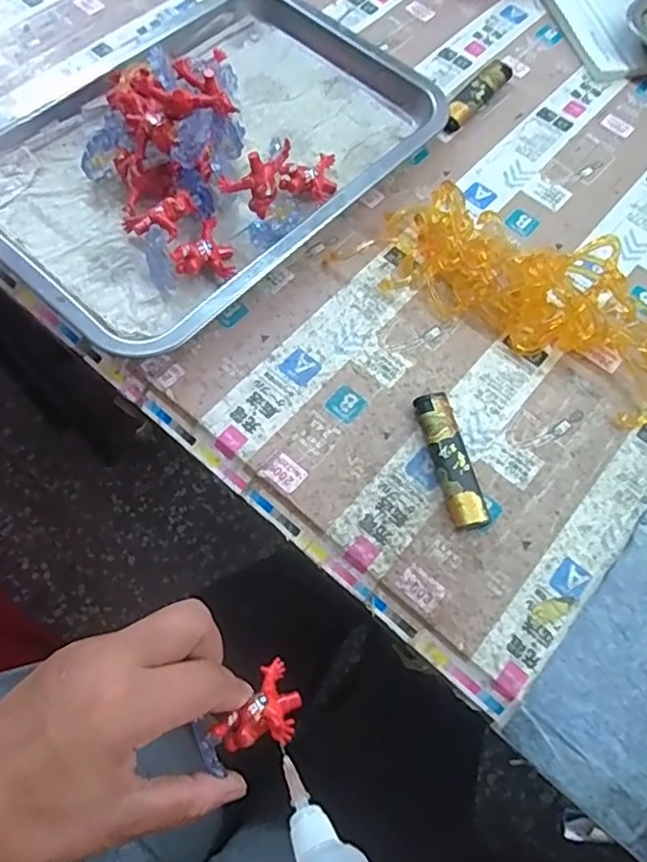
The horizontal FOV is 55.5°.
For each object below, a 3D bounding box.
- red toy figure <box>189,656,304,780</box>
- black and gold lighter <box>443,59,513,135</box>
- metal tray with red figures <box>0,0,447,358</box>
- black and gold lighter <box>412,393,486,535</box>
[{"bbox_3d":[-0.034,0.134,0.287,0.049,0.034,0.033,-28,71,-14],"label":"red toy figure"},{"bbox_3d":[0.117,-0.255,0.464,0.018,0.017,0.098,35,69,11],"label":"black and gold lighter"},{"bbox_3d":[-0.082,-0.204,0.405,0.226,0.057,0.310,39,70,13],"label":"metal tray with red figures"},{"bbox_3d":[0.069,0.016,0.340,0.019,0.012,0.078,-11,67,-8],"label":"black and gold lighter"}]

